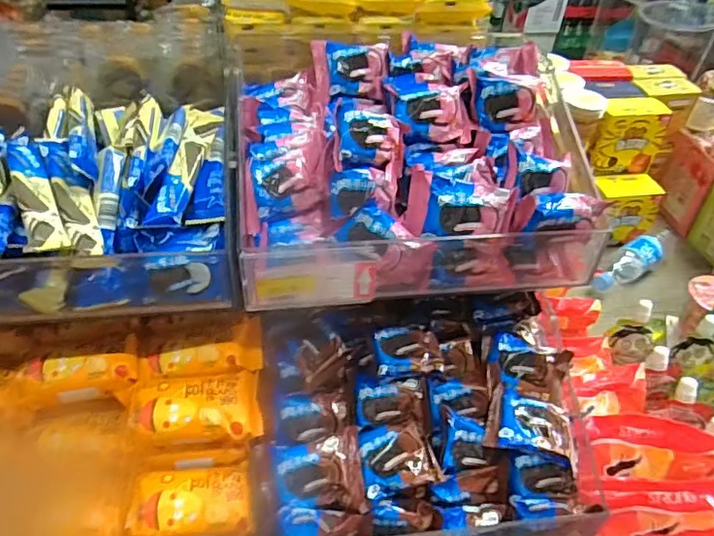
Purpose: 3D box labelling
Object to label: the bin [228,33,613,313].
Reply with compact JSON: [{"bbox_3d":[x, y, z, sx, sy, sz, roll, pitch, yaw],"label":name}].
[{"bbox_3d":[0.038,-0.121,0.525,0.298,0.134,0.299,-3,40,-7],"label":"bin"}]

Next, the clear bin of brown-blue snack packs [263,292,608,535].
[{"bbox_3d":[0.063,0.142,0.507,0.282,0.143,0.210,-2,40,-6],"label":"clear bin of brown-blue snack packs"}]

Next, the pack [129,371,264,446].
[{"bbox_3d":[-0.131,0.113,0.453,0.099,0.023,0.057,-1,40,-5],"label":"pack"}]

